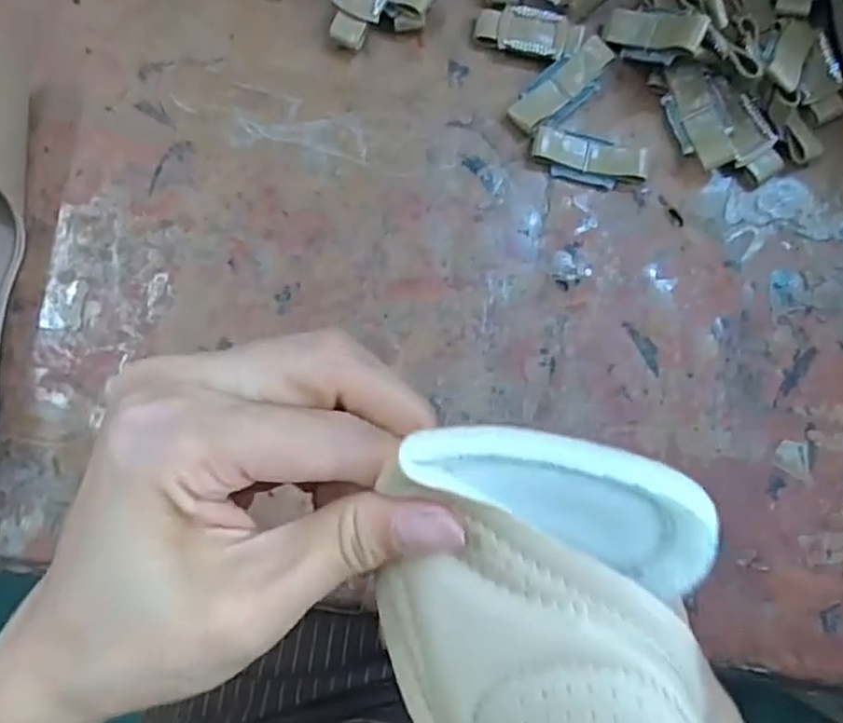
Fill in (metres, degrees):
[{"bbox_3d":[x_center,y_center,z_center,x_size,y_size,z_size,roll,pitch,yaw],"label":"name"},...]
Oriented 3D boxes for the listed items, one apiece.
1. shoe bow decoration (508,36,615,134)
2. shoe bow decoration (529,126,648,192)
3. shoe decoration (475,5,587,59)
[{"bbox_3d":[0.080,-0.158,0.384,0.063,0.019,0.029,-42,87,-8],"label":"shoe bow decoration"},{"bbox_3d":[0.097,-0.117,0.386,0.065,0.009,0.028,13,82,-2],"label":"shoe bow decoration"},{"bbox_3d":[0.063,-0.195,0.394,0.061,0.011,0.031,14,82,-2],"label":"shoe decoration"}]

